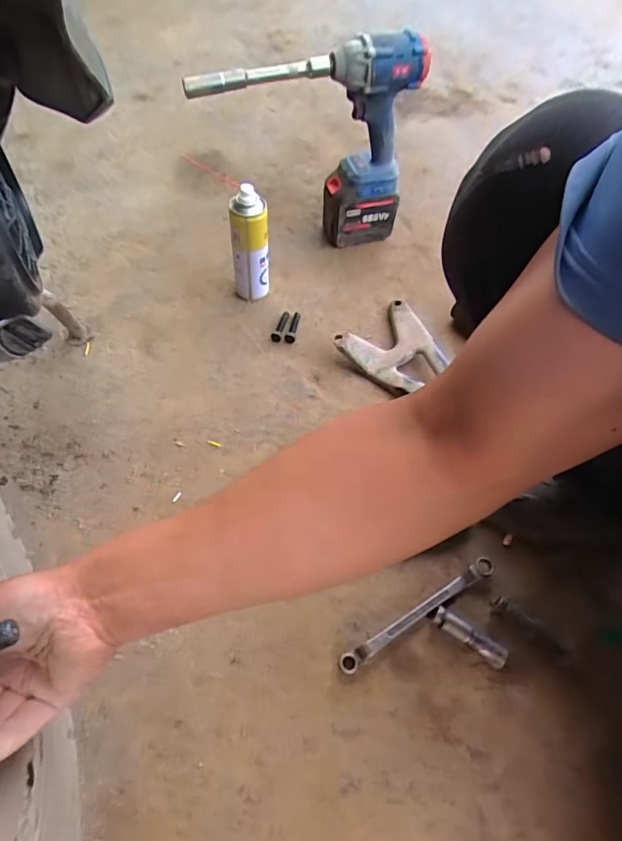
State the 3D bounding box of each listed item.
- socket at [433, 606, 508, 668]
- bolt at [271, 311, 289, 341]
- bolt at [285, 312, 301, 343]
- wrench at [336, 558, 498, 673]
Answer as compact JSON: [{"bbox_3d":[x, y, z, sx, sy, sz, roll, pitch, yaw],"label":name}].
[{"bbox_3d":[0.160,0.218,0.493,0.076,0.021,0.020,30,62,17],"label":"socket"},{"bbox_3d":[-0.046,-0.141,0.729,0.015,0.012,0.058,12,58,7],"label":"bolt"},{"bbox_3d":[-0.025,-0.139,0.727,0.014,0.014,0.058,11,58,6],"label":"bolt"},{"bbox_3d":[0.112,0.198,0.504,0.191,0.013,0.020,-26,62,-16],"label":"wrench"}]

